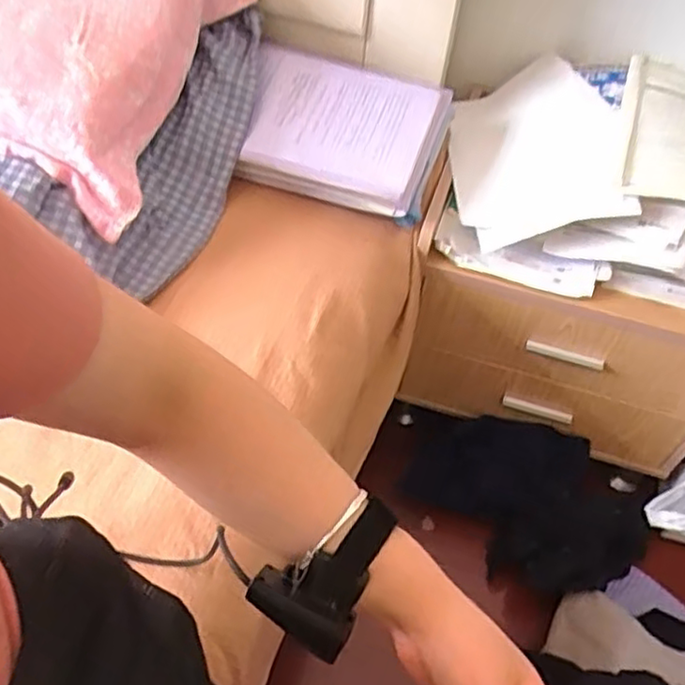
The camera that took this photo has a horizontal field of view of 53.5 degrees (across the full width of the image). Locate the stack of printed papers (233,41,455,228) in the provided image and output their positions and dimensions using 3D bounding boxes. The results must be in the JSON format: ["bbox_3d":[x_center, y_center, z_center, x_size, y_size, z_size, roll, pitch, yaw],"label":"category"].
[{"bbox_3d":[-0.001,-0.310,0.973,0.285,0.068,0.228,17,79,4],"label":"stack of printed papers"}]

